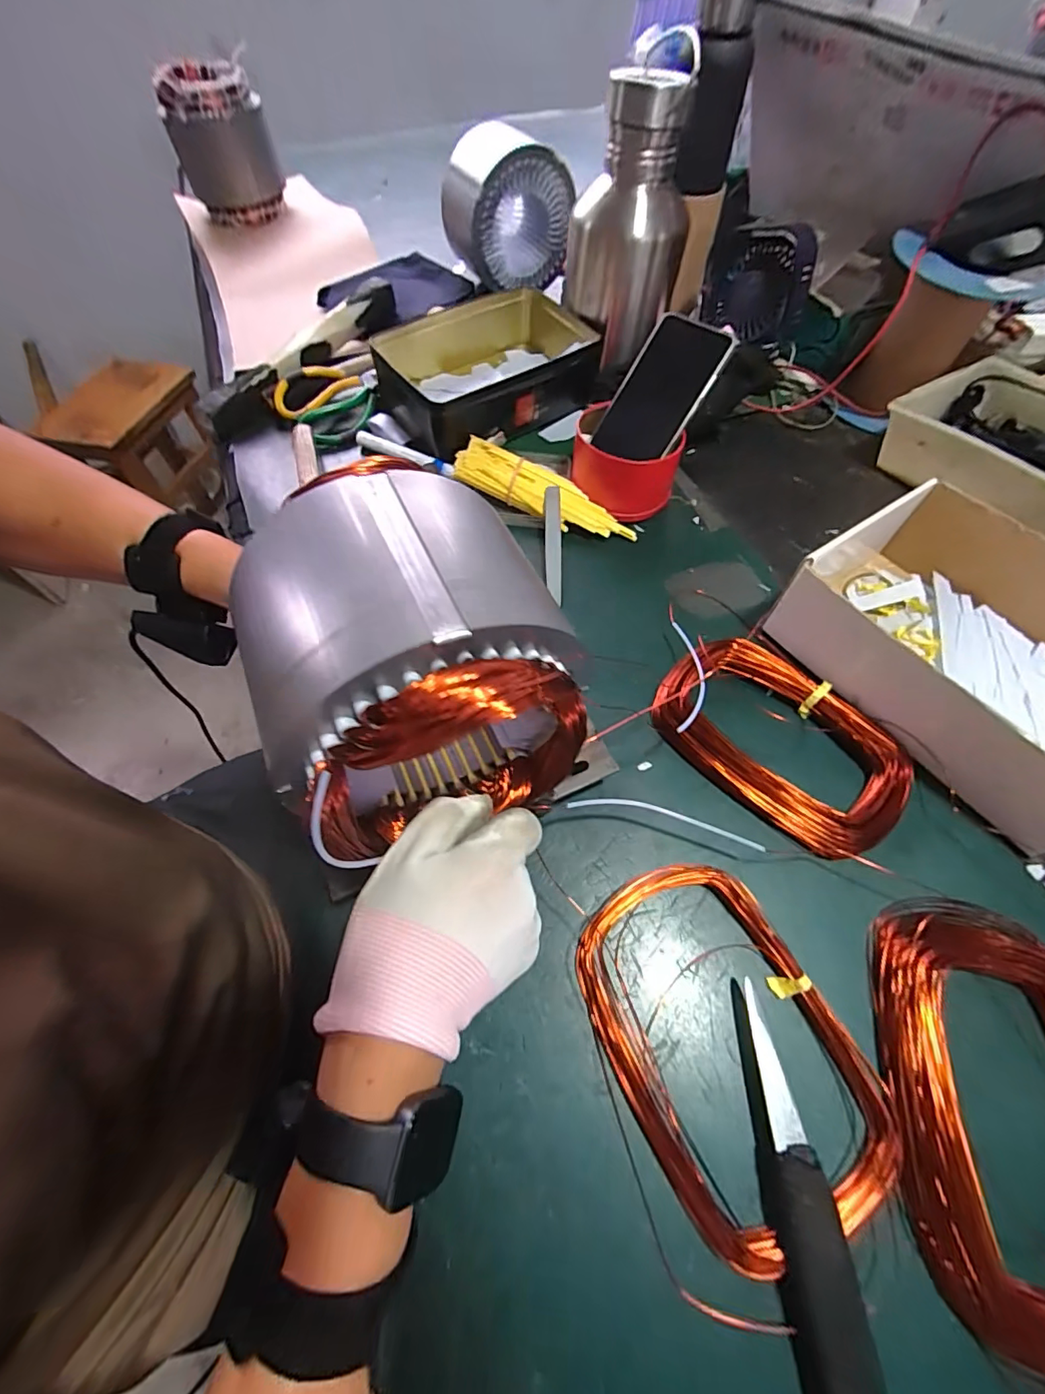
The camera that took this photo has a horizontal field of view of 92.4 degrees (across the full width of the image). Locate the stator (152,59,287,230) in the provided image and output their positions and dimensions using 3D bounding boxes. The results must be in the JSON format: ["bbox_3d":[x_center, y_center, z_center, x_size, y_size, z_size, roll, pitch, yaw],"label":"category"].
[{"bbox_3d":[-0.481,-0.883,0.814,0.147,0.170,0.120,-19,62,-9],"label":"stator"}]

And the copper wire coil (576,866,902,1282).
[{"bbox_3d":[0.112,0.190,0.280,0.122,0.016,0.178,-26,63,-13],"label":"copper wire coil"}]

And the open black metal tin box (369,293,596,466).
[{"bbox_3d":[-0.032,-0.359,0.555,0.239,0.069,0.150,-33,65,-16],"label":"open black metal tin box"}]

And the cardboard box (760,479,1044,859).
[{"bbox_3d":[0.342,-0.033,0.373,0.196,0.070,0.254,-33,65,-16],"label":"cardboard box"}]

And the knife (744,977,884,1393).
[{"bbox_3d":[0.135,0.285,0.220,0.029,0.017,0.259,-4,60,-1],"label":"knife"}]

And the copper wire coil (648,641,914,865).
[{"bbox_3d":[0.185,0.026,0.366,0.170,0.023,0.118,34,67,19],"label":"copper wire coil"}]

